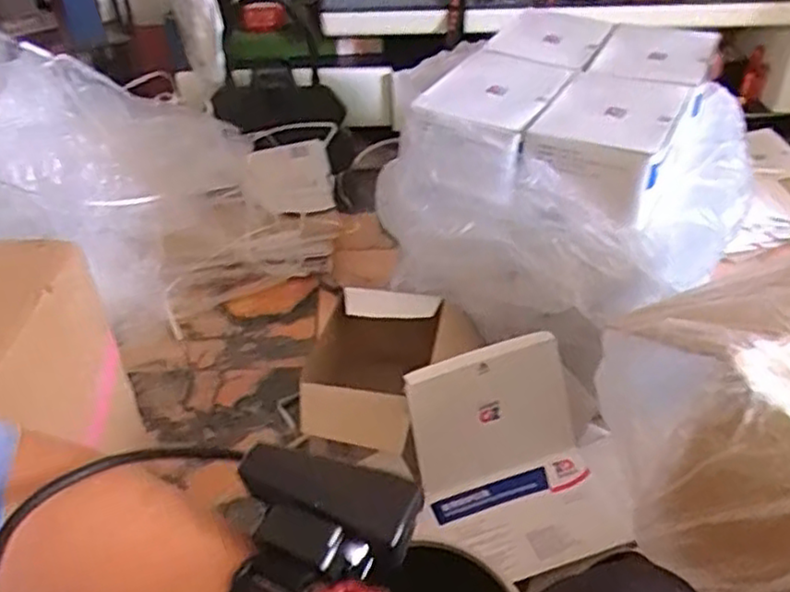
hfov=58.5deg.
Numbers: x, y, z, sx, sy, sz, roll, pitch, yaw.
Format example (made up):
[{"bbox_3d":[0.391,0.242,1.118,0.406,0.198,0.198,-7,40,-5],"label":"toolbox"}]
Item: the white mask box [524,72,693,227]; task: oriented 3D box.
[{"bbox_3d":[0.329,-0.240,1.099,0.188,0.119,0.274,20,44,23],"label":"white mask box"}]

